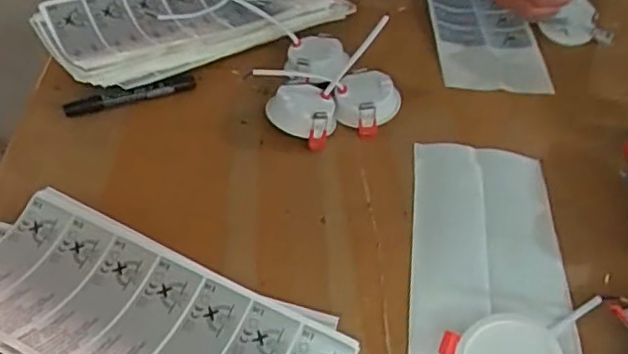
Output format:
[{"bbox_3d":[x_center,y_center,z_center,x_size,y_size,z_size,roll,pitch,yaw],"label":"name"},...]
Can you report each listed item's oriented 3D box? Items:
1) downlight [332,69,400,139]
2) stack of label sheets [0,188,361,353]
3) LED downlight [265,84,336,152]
[{"bbox_3d":[0.055,-0.079,0.662,0.063,0.037,0.060,28,50,22],"label":"downlight"},{"bbox_3d":[-0.131,0.106,0.466,0.302,0.028,0.129,21,48,16],"label":"stack of label sheets"},{"bbox_3d":[-0.011,-0.065,0.648,0.066,0.033,0.066,25,49,19],"label":"LED downlight"}]

